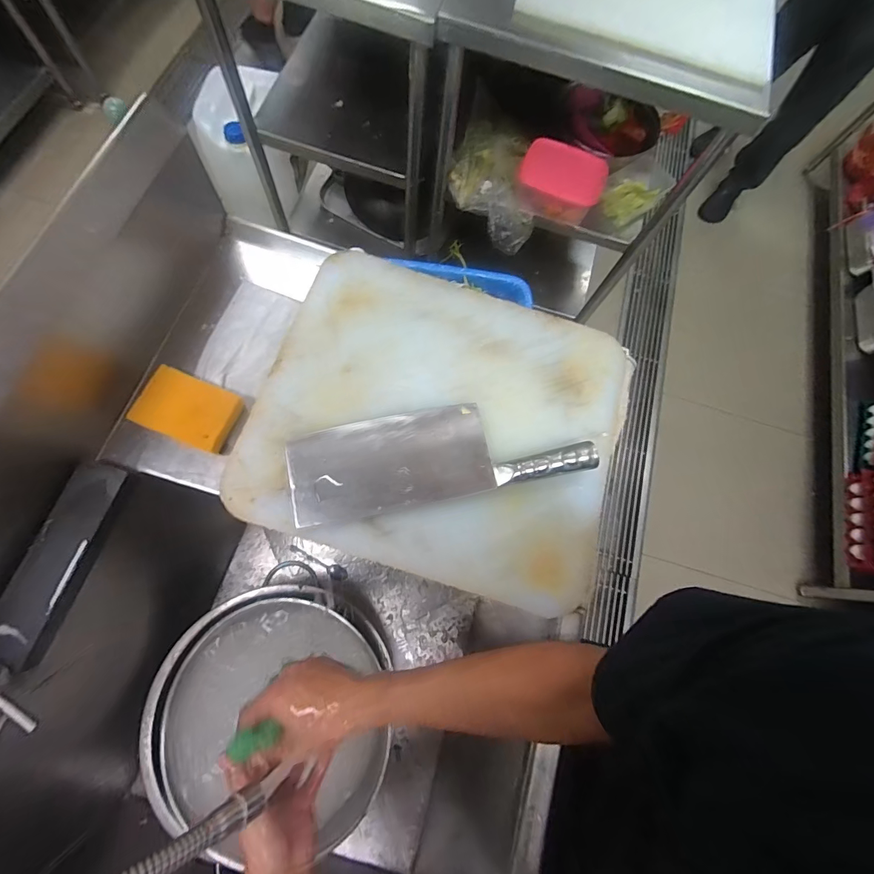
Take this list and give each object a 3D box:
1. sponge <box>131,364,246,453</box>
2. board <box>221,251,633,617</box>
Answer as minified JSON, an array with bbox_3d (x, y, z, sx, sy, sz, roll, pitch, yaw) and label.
[{"bbox_3d":[-0.278,-0.032,0.454,0.101,0.025,0.069,23,73,1],"label":"sponge"},{"bbox_3d":[0.009,-0.022,0.459,0.391,0.038,0.334,17,73,4],"label":"board"}]

